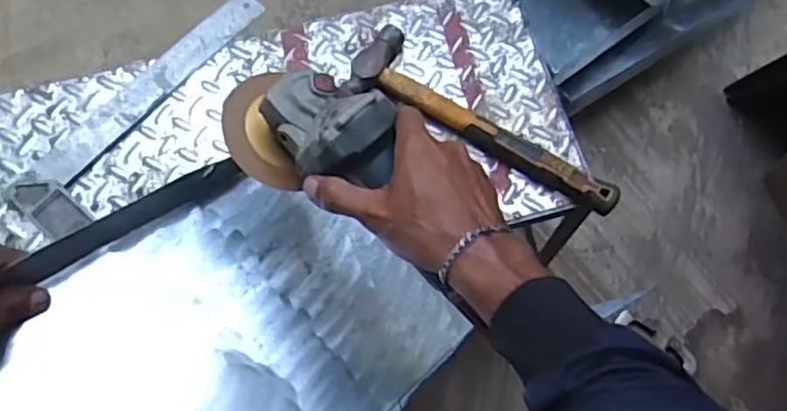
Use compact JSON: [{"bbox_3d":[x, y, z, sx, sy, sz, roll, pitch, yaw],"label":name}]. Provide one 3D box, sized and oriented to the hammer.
[{"bbox_3d":[0.099,-0.093,0.692,0.308,0.027,0.088,28,73,10],"label":"hammer"}]

